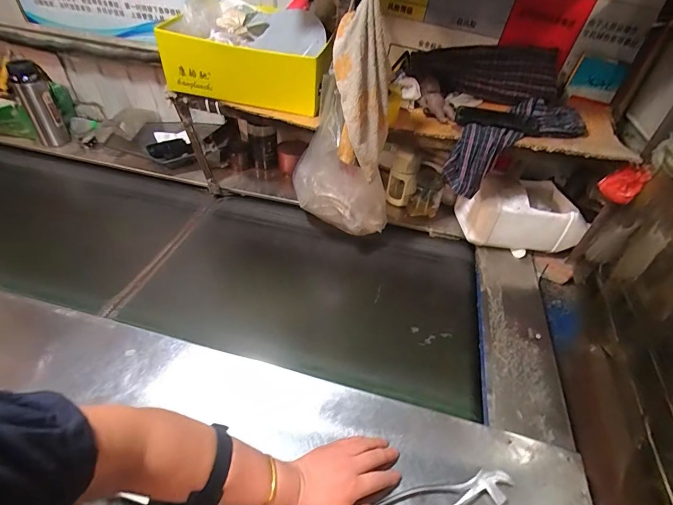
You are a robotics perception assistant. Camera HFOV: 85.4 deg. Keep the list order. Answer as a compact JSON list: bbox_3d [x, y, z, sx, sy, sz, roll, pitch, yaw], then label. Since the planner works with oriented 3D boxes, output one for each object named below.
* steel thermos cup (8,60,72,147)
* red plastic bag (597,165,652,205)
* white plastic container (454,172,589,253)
[{"bbox_3d":[-0.860,-0.420,1.071,0.084,0.238,0.079,-28,52,-29],"label":"steel thermos cup"},{"bbox_3d":[0.541,-0.130,0.693,0.032,0.073,0.058,-24,50,-26],"label":"red plastic bag"},{"bbox_3d":[0.446,-0.100,0.906,0.254,0.143,0.172,4,44,0],"label":"white plastic container"}]

